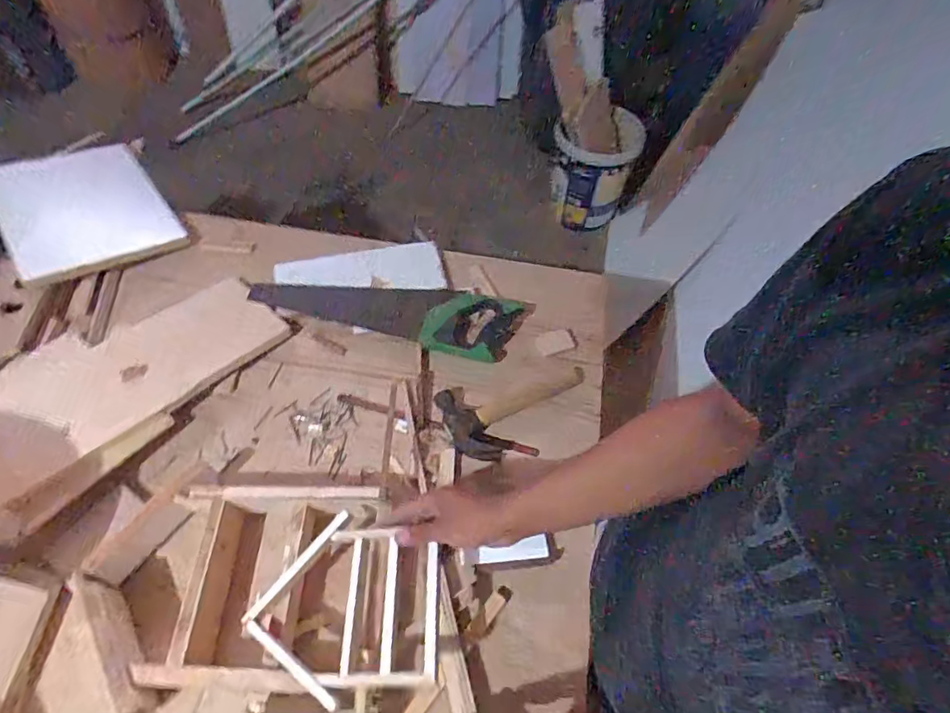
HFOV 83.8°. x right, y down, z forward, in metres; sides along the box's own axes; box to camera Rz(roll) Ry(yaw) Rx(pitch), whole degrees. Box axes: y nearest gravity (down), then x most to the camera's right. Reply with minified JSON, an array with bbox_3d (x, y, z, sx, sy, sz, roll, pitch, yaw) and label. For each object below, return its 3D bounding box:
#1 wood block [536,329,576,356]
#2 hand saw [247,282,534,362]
[{"bbox_3d":[0.131,-0.025,0.862,0.060,0.006,0.039,-13,60,-11],"label":"wood block"},{"bbox_3d":[-0.145,-0.078,0.881,0.448,0.024,0.125,11,58,4],"label":"hand saw"}]

